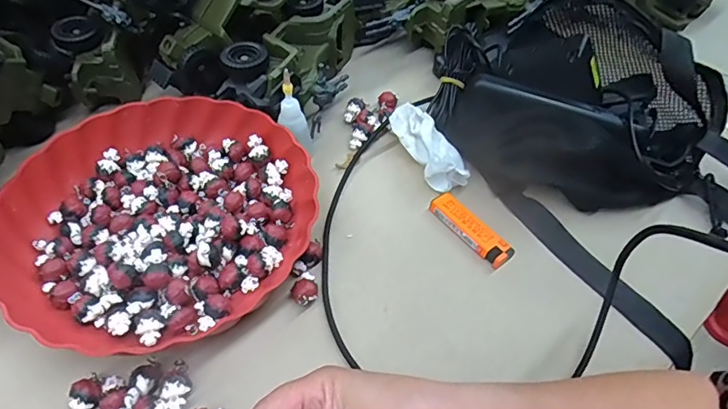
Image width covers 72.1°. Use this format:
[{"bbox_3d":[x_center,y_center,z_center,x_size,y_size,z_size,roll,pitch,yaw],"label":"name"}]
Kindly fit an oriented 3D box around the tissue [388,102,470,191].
[{"bbox_3d":[0.061,-0.055,0.477,0.039,0.036,0.102,-22,54,-18],"label":"tissue"}]

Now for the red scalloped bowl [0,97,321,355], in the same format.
[{"bbox_3d":[-0.172,0.007,0.418,0.225,0.049,0.238,1,51,-1],"label":"red scalloped bowl"}]

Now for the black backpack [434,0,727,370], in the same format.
[{"bbox_3d":[0.226,-0.071,0.445,0.219,0.111,0.341,-28,56,-22],"label":"black backpack"}]

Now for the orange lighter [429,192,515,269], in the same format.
[{"bbox_3d":[0.092,0.021,0.433,0.024,0.014,0.082,-31,58,-24],"label":"orange lighter"}]

